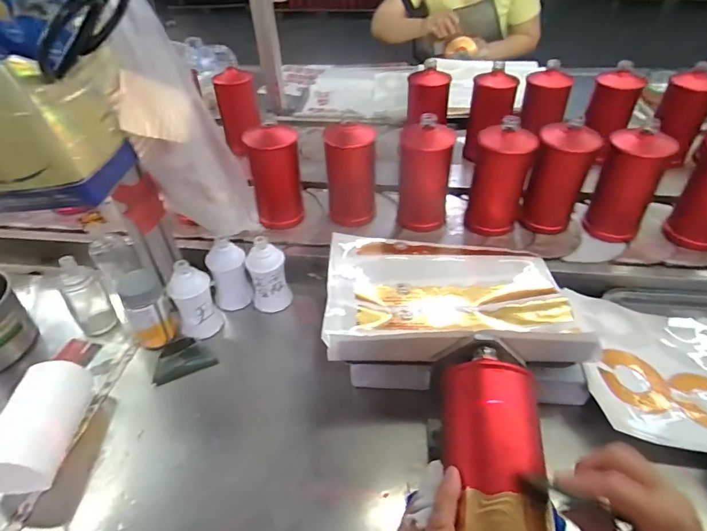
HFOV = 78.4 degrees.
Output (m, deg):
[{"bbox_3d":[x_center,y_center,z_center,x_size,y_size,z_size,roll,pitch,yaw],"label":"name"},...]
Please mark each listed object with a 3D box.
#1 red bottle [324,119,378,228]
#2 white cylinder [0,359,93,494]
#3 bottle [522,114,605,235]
[{"bbox_3d":[-0.004,-0.152,0.748,0.083,0.164,0.087,-2,43,-2],"label":"red bottle"},{"bbox_3d":[-0.356,0.178,0.494,0.059,0.071,0.146,-3,43,-2],"label":"white cylinder"},{"bbox_3d":[0.338,-0.143,0.723,0.089,0.178,0.079,19,47,20],"label":"bottle"}]

